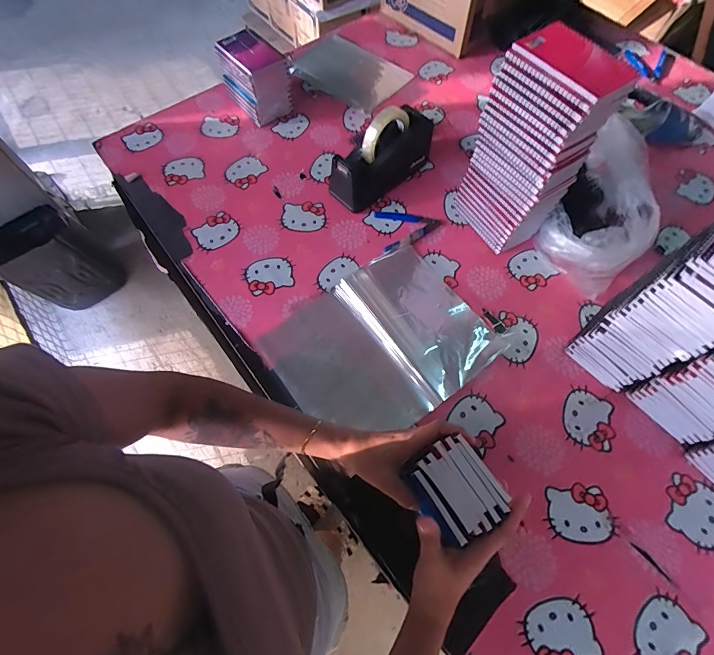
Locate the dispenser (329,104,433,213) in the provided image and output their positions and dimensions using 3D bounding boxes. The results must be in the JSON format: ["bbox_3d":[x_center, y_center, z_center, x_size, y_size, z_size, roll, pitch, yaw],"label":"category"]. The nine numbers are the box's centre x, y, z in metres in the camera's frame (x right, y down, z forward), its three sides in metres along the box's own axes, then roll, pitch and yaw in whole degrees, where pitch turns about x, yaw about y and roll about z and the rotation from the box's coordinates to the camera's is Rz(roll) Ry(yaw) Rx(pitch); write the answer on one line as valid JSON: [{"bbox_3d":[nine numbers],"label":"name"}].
[{"bbox_3d":[0.053,-0.330,0.706,0.227,0.127,0.081,-39,71,-15],"label":"dispenser"}]

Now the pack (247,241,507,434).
[{"bbox_3d":[0.039,0.021,0.601,0.312,0.018,0.256,-36,70,-14],"label":"pack"}]

